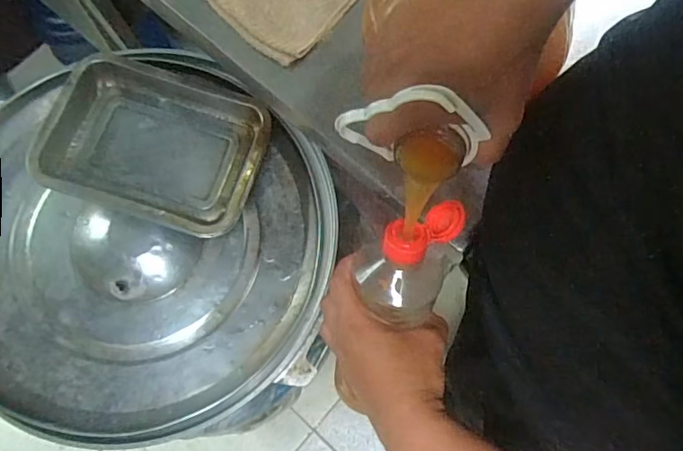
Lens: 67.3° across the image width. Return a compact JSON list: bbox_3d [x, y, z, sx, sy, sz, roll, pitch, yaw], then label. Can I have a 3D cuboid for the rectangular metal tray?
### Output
[{"bbox_3d":[-0.230,-0.099,0.637,0.260,0.059,0.188,15,72,7],"label":"rectangular metal tray"}]

